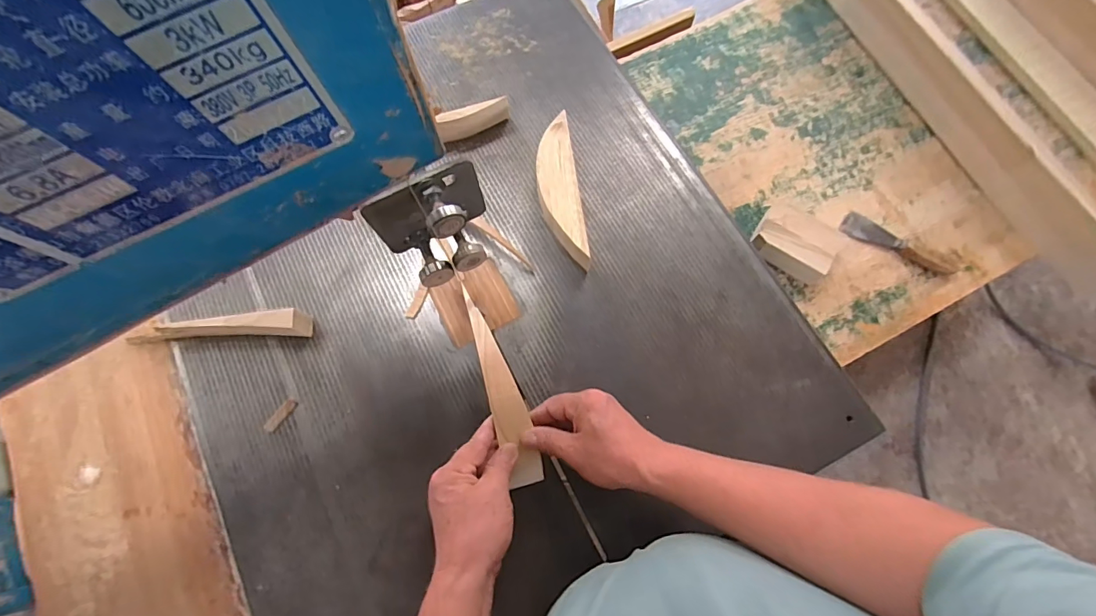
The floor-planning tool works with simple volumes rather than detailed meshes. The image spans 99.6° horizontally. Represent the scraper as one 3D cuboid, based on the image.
[{"bbox_3d":[0.512,-0.096,0.679,0.156,0.027,0.046,29,75,8],"label":"scraper"}]

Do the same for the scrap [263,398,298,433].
[{"bbox_3d":[-0.294,0.119,0.511,0.013,0.005,0.042,37,76,11],"label":"scrap"}]

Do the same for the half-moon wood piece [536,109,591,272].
[{"bbox_3d":[0.013,-0.140,0.570,0.046,0.043,0.193,-8,72,-2],"label":"half-moon wood piece"}]

